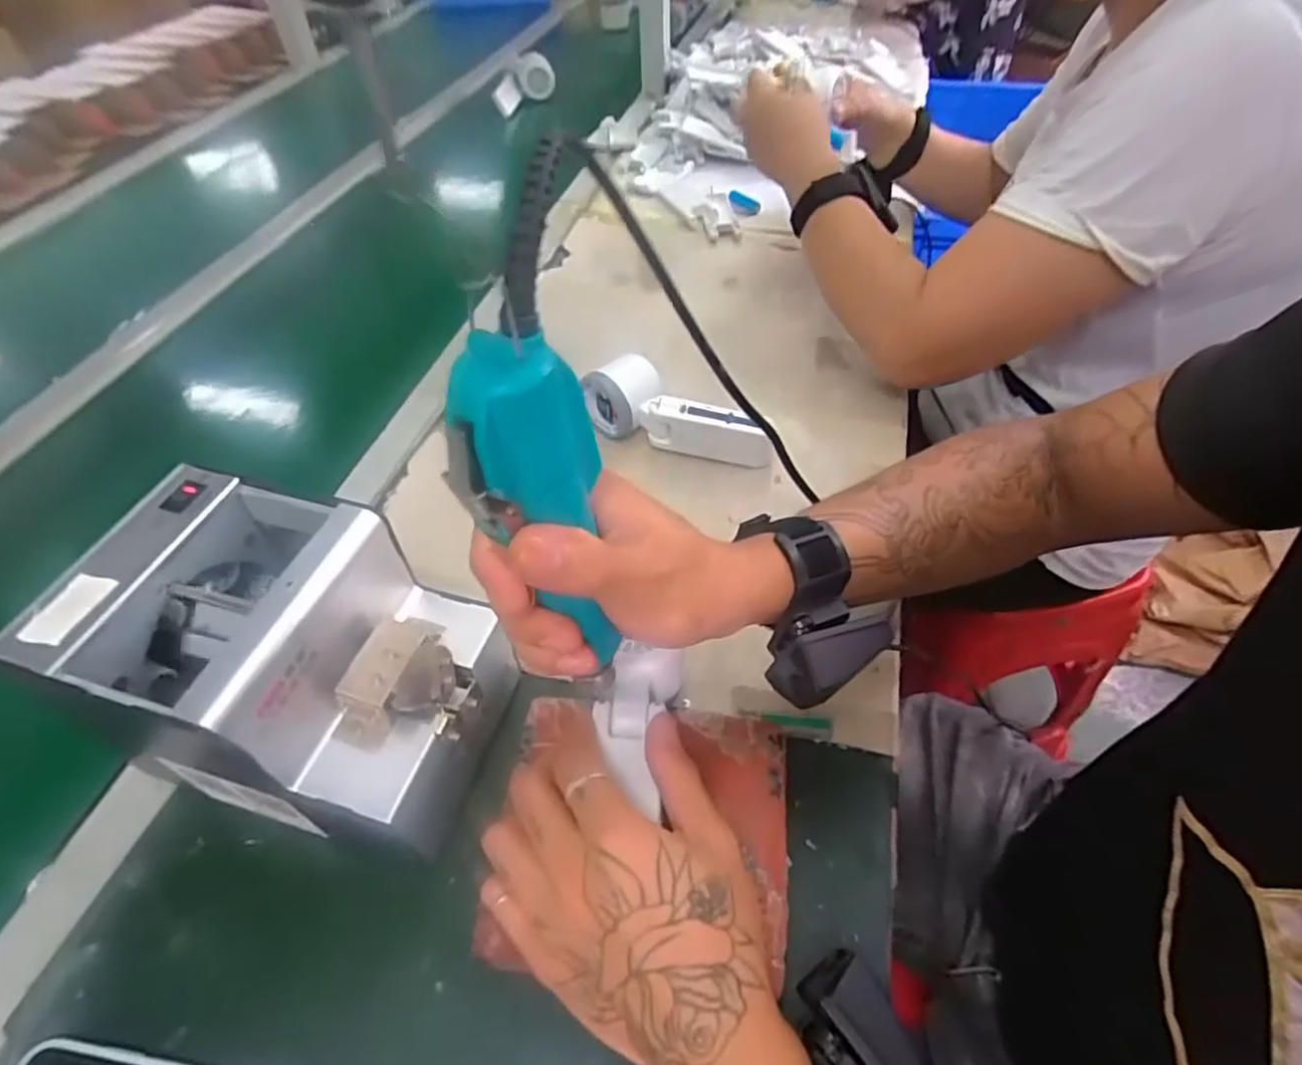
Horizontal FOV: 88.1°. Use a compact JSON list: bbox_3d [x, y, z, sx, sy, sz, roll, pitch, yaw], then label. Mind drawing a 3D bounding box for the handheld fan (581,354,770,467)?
[{"bbox_3d":[0.023,-0.103,0.565,0.163,0.050,0.056,15,52,14],"label":"handheld fan"}]

